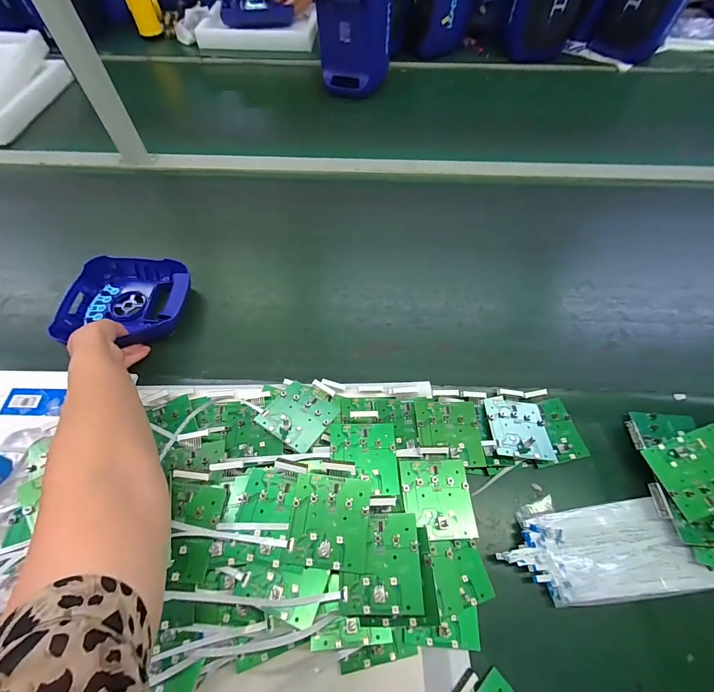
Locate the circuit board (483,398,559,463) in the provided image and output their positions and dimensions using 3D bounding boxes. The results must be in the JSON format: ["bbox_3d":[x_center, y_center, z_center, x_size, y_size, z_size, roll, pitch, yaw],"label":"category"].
[{"bbox_3d":[0.206,0.102,0.423,0.081,0.013,0.079,7,48,-3],"label":"circuit board"}]

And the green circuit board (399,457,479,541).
[{"bbox_3d":[0.087,0.163,0.364,0.073,0.005,0.079,-3,60,-2],"label":"green circuit board"}]

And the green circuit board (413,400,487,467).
[{"bbox_3d":[0.111,0.103,0.407,0.075,0.007,0.077,3,59,-4],"label":"green circuit board"}]

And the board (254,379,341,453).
[{"bbox_3d":[-0.067,0.080,0.421,0.074,0.010,0.089,30,46,14],"label":"board"}]

